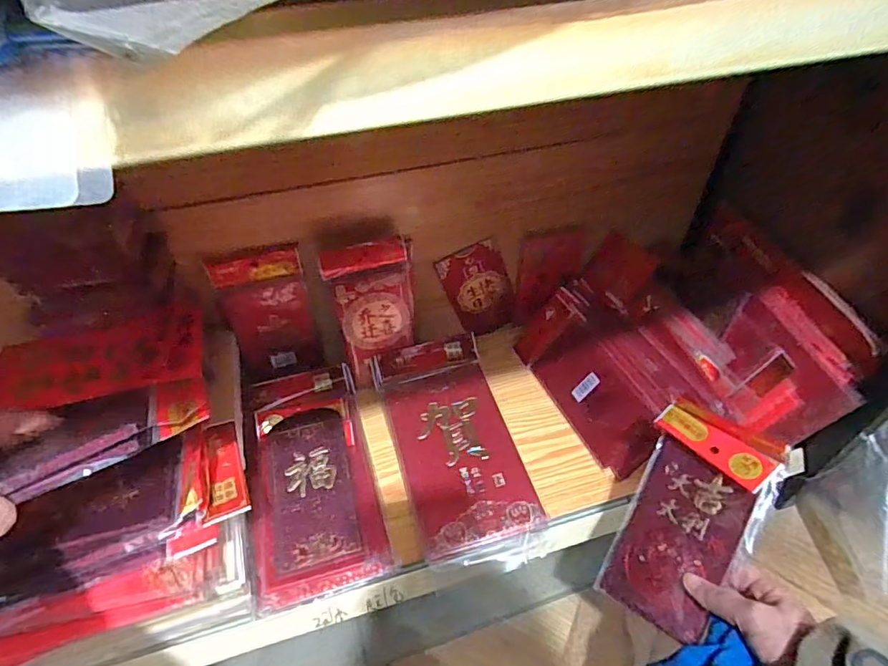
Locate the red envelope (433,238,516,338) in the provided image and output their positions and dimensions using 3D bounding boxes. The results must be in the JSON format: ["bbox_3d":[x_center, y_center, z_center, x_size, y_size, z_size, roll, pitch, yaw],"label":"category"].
[{"bbox_3d":[0.050,-0.056,0.713,0.086,0.147,0.012,-26,39,-3],"label":"red envelope"}]

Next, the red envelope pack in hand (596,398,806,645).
[{"bbox_3d":[0.216,0.163,0.463,0.105,0.019,0.188,26,86,44],"label":"red envelope pack in hand"}]

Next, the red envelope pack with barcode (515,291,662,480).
[{"bbox_3d":[0.175,0.060,0.648,0.014,0.096,0.231,16,33,-41],"label":"red envelope pack with barcode"}]

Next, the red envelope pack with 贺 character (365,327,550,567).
[{"bbox_3d":[0.010,0.117,0.608,0.129,0.032,0.259,-12,48,-11],"label":"red envelope pack with 贺 character"}]

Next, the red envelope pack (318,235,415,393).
[{"bbox_3d":[-0.078,-0.023,0.640,0.102,0.188,0.020,-16,34,-10],"label":"red envelope pack"}]

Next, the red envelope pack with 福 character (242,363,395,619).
[{"bbox_3d":[-0.150,0.149,0.586,0.130,0.035,0.271,-13,48,-12],"label":"red envelope pack with 福 character"}]

